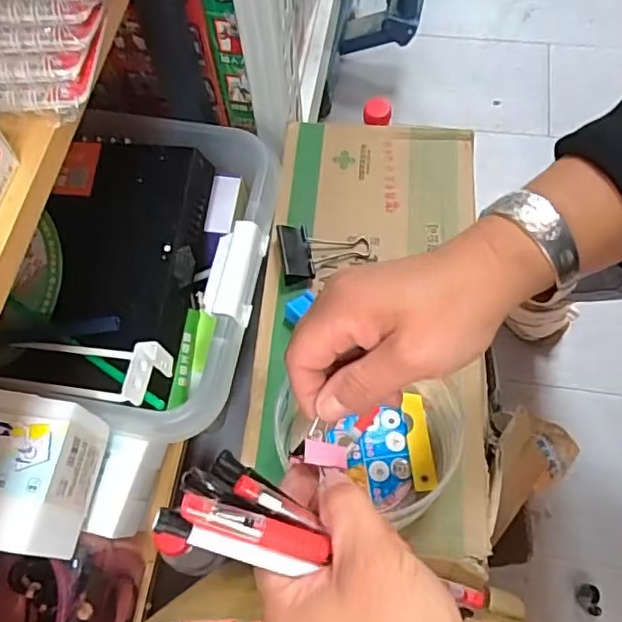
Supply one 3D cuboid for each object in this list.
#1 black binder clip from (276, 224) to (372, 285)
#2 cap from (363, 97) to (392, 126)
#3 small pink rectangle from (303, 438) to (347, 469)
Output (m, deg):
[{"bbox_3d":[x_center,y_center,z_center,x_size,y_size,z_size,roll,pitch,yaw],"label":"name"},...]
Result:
[{"bbox_3d":[0.013,-0.052,0.518,0.079,0.019,0.051,-8,64,0],"label":"black binder clip"},{"bbox_3d":[0.075,-0.225,0.679,0.031,0.015,0.032,-1,64,3],"label":"cap"},{"bbox_3d":[0.007,0.068,0.287,0.022,0.004,0.011,12,71,-12],"label":"small pink rectangle"}]

